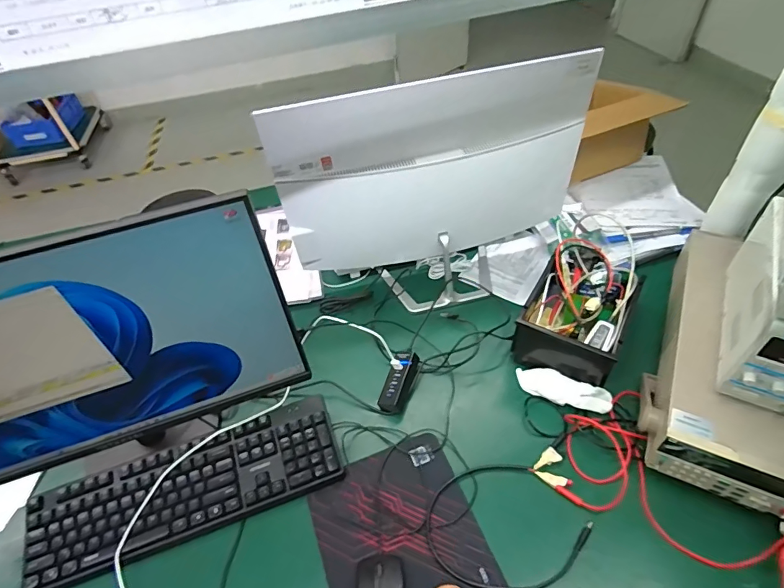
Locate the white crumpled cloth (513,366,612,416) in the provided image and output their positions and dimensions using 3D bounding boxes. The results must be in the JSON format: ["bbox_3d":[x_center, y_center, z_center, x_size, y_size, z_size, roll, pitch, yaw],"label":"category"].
[{"bbox_3d":[0.283,0.157,0.745,0.150,0.031,0.054,18,52,22],"label":"white crumpled cloth"}]

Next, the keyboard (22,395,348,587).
[{"bbox_3d":[-0.292,0.282,0.651,0.433,0.046,0.135,-18,48,-11],"label":"keyboard"}]

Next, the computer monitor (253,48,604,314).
[{"bbox_3d":[0.087,-0.173,0.818,0.548,0.387,0.156,-15,47,-7],"label":"computer monitor"}]

